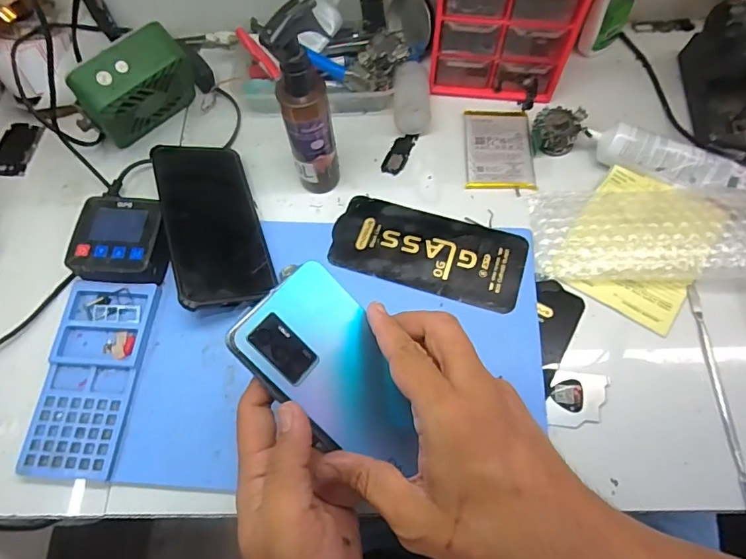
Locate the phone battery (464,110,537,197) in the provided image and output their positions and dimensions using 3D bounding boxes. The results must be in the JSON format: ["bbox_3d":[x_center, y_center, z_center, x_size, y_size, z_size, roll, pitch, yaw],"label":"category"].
[{"bbox_3d":[0.121,-0.127,0.458,0.062,0.008,0.096,2,66,4],"label":"phone battery"}]

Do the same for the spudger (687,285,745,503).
[{"bbox_3d":[0.259,0.082,0.352,0.007,0.005,0.169,1,66,4],"label":"spudger"}]

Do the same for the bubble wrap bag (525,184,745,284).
[{"bbox_3d":[0.229,-0.043,0.397,0.176,0.026,0.088,0,66,3],"label":"bubble wrap bag"}]

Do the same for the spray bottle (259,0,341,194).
[{"bbox_3d":[-0.052,-0.128,0.375,0.039,0.164,0.032,-16,66,-4],"label":"spray bottle"}]

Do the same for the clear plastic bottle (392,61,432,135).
[{"bbox_3d":[0.038,-0.177,0.465,0.035,0.034,0.069,-2,66,2],"label":"clear plastic bottle"}]

